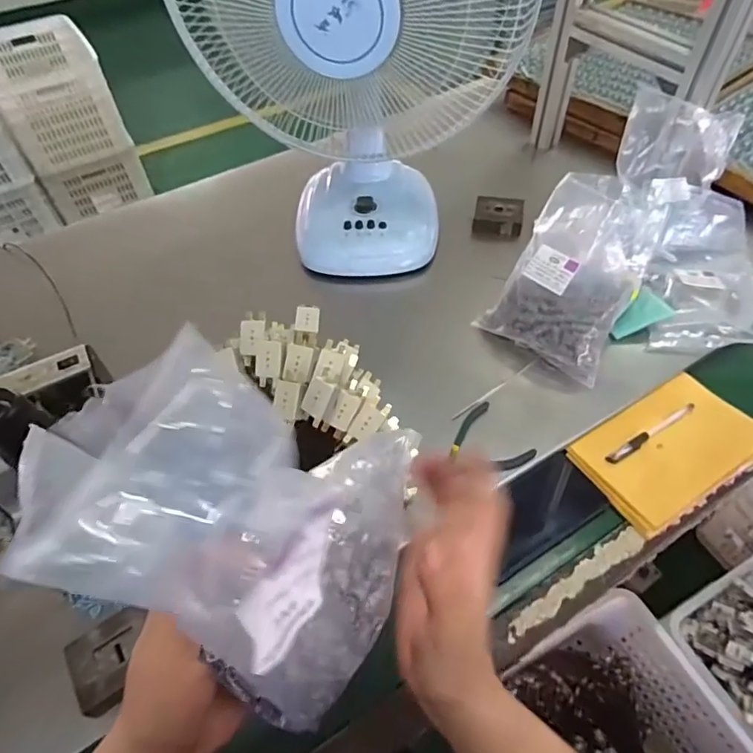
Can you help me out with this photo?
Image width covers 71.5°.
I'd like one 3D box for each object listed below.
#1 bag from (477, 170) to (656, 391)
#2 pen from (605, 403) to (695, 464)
[{"bbox_3d":[0.253,-0.136,0.683,0.162,0.070,0.246,25,95,21],"label":"bag"},{"bbox_3d":[0.332,0.065,0.626,0.146,0.005,0.013,-28,56,-18],"label":"pen"}]

